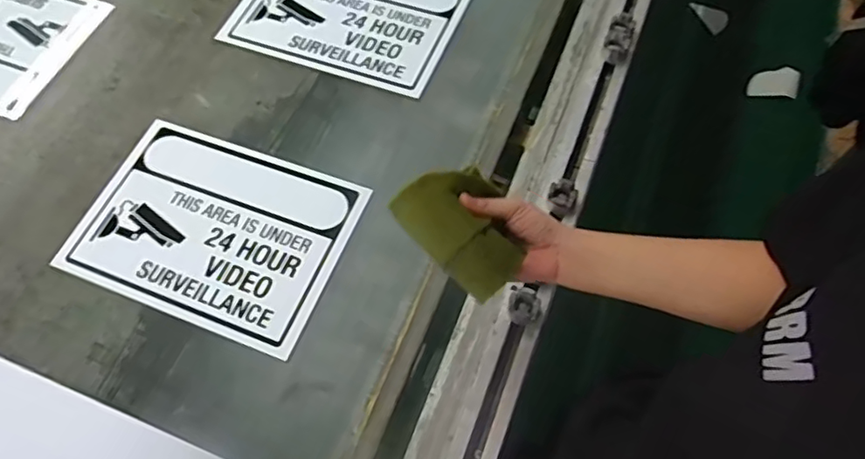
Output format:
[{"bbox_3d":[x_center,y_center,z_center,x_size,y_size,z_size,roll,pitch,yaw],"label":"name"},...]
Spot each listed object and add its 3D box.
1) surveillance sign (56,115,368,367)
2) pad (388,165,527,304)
[{"bbox_3d":[-0.294,-0.004,0.787,0.357,0.007,0.252,19,67,12],"label":"surveillance sign"},{"bbox_3d":[0.030,-0.004,0.484,0.084,0.025,0.110,-39,91,-21],"label":"pad"}]

